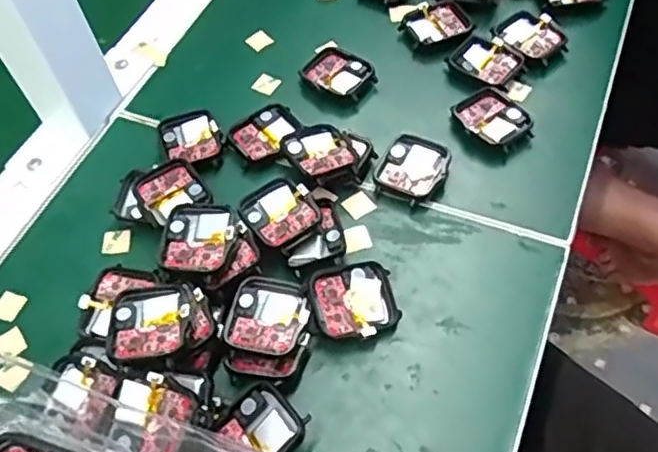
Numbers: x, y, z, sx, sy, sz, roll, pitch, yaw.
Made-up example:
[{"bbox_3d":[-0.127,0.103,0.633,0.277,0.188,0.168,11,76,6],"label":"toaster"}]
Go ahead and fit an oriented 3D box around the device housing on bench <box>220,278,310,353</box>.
[{"bbox_3d":[-0.032,0.045,0.321,0.040,0.006,0.039,11,51,11],"label":"device housing on bench"}]

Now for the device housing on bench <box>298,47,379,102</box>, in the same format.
[{"bbox_3d":[0.005,-0.101,0.431,0.046,0.012,0.038,28,64,21],"label":"device housing on bench"}]

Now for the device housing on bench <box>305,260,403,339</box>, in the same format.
[{"bbox_3d":[0.012,0.038,0.328,0.045,0.011,0.038,-11,66,-15],"label":"device housing on bench"}]

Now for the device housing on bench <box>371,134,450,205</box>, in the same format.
[{"bbox_3d":[0.050,-0.034,0.379,0.039,0.012,0.042,27,63,20],"label":"device housing on bench"}]

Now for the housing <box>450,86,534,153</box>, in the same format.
[{"bbox_3d":[0.103,-0.066,0.399,0.038,0.012,0.045,-32,60,-15],"label":"housing"}]

